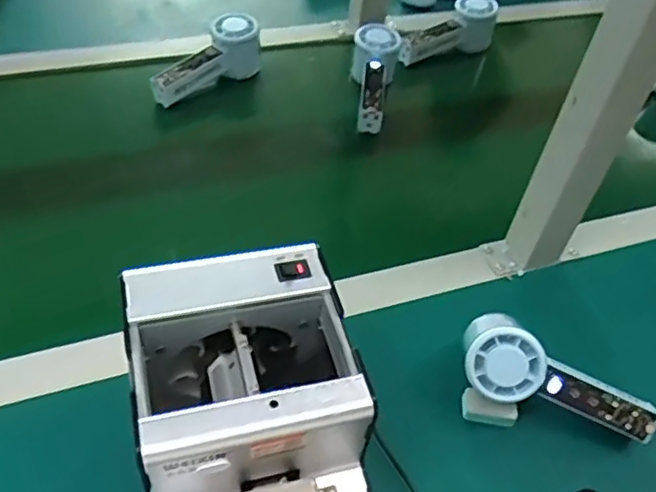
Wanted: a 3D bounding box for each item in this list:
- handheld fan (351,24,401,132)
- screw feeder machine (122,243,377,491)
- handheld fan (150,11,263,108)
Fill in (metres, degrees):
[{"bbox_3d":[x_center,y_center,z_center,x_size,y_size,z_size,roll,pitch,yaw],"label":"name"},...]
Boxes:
[{"bbox_3d":[0.057,-0.202,0.793,0.054,0.055,0.162,6,61,-2],"label":"handheld fan"},{"bbox_3d":[-0.048,0.121,0.400,0.121,0.150,0.175,-9,49,-15],"label":"screw feeder machine"},{"bbox_3d":[-0.144,-0.217,0.771,0.048,0.073,0.148,33,52,22],"label":"handheld fan"}]

